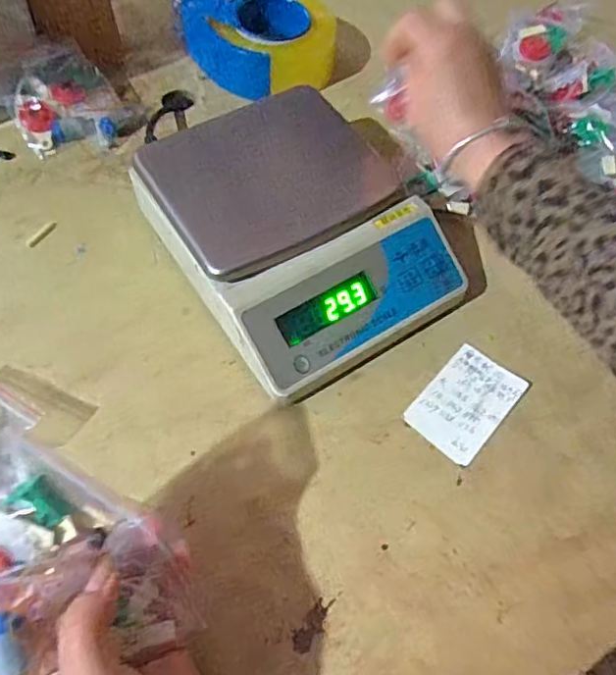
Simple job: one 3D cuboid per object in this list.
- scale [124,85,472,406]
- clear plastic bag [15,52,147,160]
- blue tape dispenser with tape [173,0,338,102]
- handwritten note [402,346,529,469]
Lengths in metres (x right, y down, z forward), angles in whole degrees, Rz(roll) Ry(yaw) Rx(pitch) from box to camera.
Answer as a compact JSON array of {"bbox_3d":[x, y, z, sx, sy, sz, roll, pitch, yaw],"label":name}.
[{"bbox_3d":[-0.010,-0.088,0.464,0.195,0.085,0.240,-30,65,-18],"label":"scale"},{"bbox_3d":[-0.233,-0.235,0.564,0.117,0.048,0.094,-33,66,-19],"label":"clear plastic bag"},{"bbox_3d":[-0.056,-0.335,0.619,0.128,0.064,0.156,-36,67,-21],"label":"blue tape dispenser with tape"},{"bbox_3d":[0.124,0.049,0.437,0.059,0.004,0.090,38,66,18],"label":"handwritten note"}]

